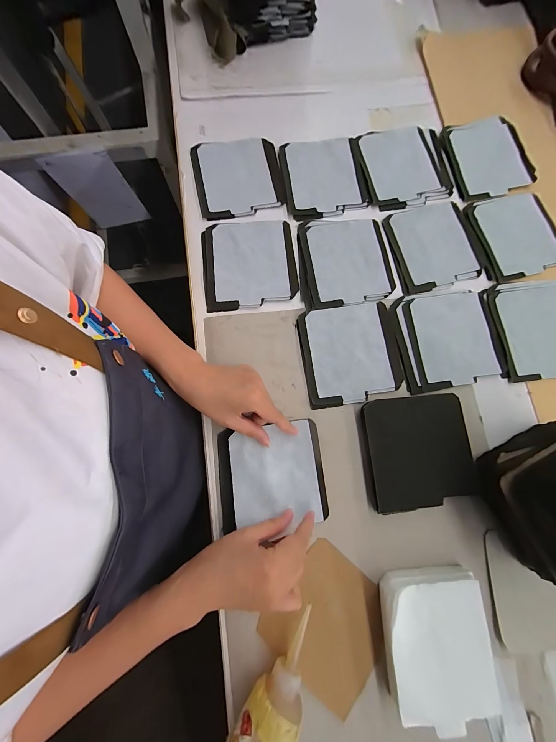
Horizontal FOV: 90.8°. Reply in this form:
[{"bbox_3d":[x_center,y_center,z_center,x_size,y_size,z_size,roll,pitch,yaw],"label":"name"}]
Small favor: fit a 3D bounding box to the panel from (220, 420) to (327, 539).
[{"bbox_3d":[-0.009,0.131,0.345,0.133,0.025,0.119,-7,79,-3],"label":"panel"}]

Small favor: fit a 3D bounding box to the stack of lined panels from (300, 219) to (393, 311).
[{"bbox_3d":[0.100,-0.166,0.414,0.136,0.006,0.142,-5,79,-2],"label":"stack of lined panels"}]

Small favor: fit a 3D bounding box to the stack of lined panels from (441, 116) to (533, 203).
[{"bbox_3d":[0.351,-0.355,0.453,0.120,0.016,0.137,-10,79,-3],"label":"stack of lined panels"}]

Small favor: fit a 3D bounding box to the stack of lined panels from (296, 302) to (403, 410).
[{"bbox_3d":[0.104,-0.026,0.388,0.139,0.009,0.137,-9,79,-3],"label":"stack of lined panels"}]

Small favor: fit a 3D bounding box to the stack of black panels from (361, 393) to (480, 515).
[{"bbox_3d":[0.180,0.101,0.348,0.130,0.015,0.134,-5,79,-2],"label":"stack of black panels"}]

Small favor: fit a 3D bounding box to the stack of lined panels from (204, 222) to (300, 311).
[{"bbox_3d":[-0.042,-0.160,0.407,0.135,0.008,0.136,-7,79,-3],"label":"stack of lined panels"}]

